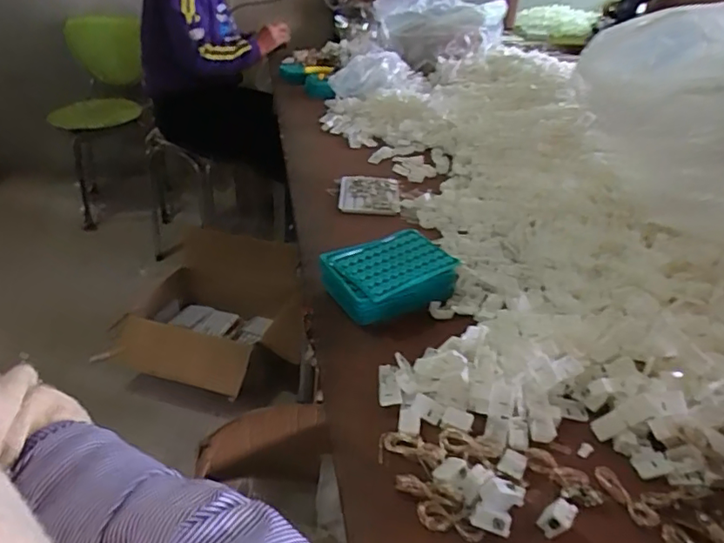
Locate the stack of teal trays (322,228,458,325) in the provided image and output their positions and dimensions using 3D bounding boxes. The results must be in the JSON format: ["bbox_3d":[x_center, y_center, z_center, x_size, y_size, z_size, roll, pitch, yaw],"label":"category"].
[{"bbox_3d":[0.030,0.005,0.659,0.135,0.054,0.102,-16,36,-29],"label":"stack of teal trays"}]

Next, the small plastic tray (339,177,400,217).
[{"bbox_3d":[0.013,-0.127,0.927,0.097,0.014,0.136,4,31,0],"label":"small plastic tray"}]

